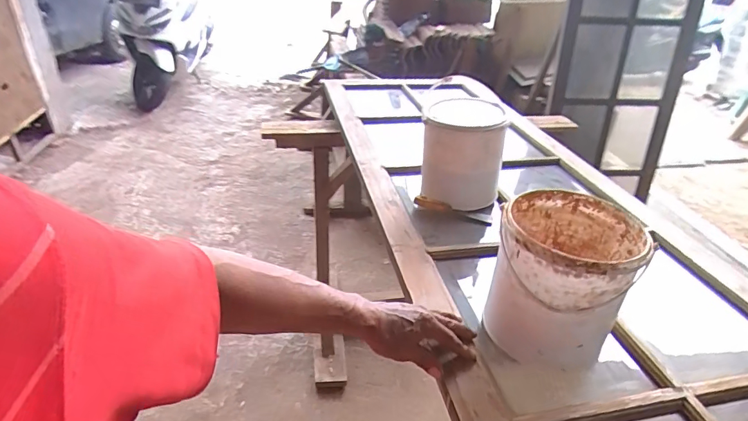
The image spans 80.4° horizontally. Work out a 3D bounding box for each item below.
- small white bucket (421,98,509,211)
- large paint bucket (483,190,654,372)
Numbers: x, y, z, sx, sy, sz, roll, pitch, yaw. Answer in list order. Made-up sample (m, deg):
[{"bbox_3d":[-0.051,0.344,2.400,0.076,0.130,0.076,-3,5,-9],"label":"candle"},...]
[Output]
[{"bbox_3d":[0.194,-0.127,0.969,0.166,0.184,0.169,8,33,5],"label":"small white bucket"},{"bbox_3d":[0.262,0.088,0.627,0.165,0.172,0.194,21,36,23],"label":"large paint bucket"}]

